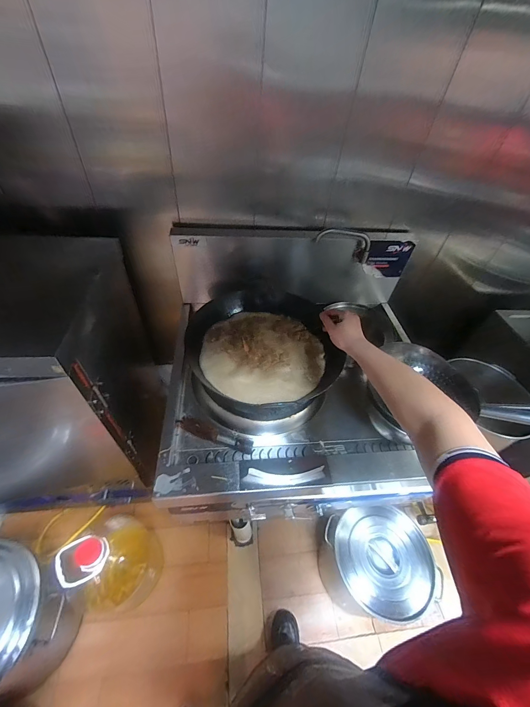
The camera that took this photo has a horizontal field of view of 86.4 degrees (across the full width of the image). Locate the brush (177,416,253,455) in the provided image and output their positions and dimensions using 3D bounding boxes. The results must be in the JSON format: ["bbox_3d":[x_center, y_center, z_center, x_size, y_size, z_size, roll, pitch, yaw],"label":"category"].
[{"bbox_3d":[-0.150,0.239,0.842,0.240,0.028,0.061,20,49,10],"label":"brush"}]

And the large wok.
[{"bbox_3d":[-0.010,-0.019,0.950,0.461,0.141,0.476,4,48,-4],"label":"large wok"}]

